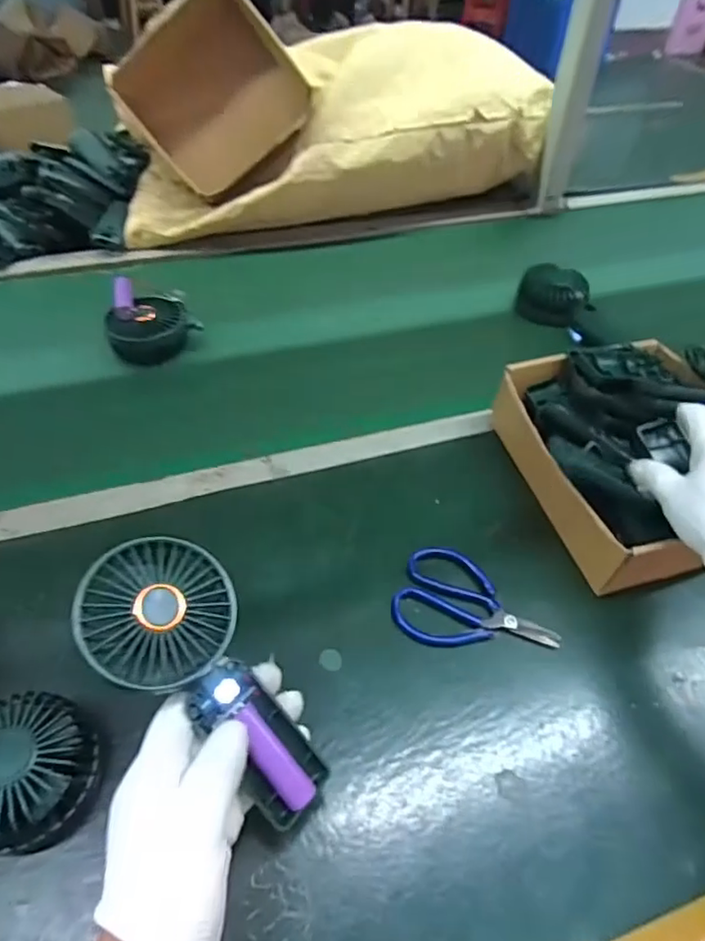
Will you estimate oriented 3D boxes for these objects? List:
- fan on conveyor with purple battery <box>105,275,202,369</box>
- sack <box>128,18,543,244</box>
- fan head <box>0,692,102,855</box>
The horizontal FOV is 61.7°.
[{"bbox_3d":[-0.230,-0.170,0.680,0.094,0.055,0.094,-7,49,-10],"label":"fan on conveyor with purple battery"},{"bbox_3d":[-0.034,-0.517,0.880,0.610,0.187,0.271,-14,50,-15],"label":"sack"},{"bbox_3d":[-0.209,0.188,0.368,0.094,0.052,0.088,-11,49,-13],"label":"fan head"}]

